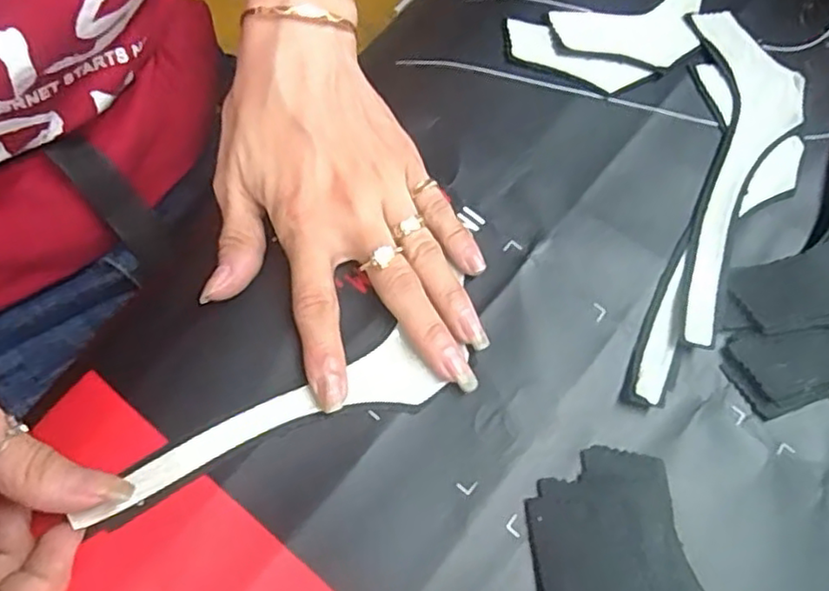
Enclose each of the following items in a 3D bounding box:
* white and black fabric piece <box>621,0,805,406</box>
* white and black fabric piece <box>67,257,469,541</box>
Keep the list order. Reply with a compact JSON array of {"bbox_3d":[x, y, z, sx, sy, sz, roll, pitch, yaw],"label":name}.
[{"bbox_3d":[0.147,-0.044,0.313,0.063,0.008,0.207,15,69,3],"label":"white and black fabric piece"},{"bbox_3d":[-0.060,0.054,0.268,0.142,0.007,0.030,-22,71,-12],"label":"white and black fabric piece"}]

